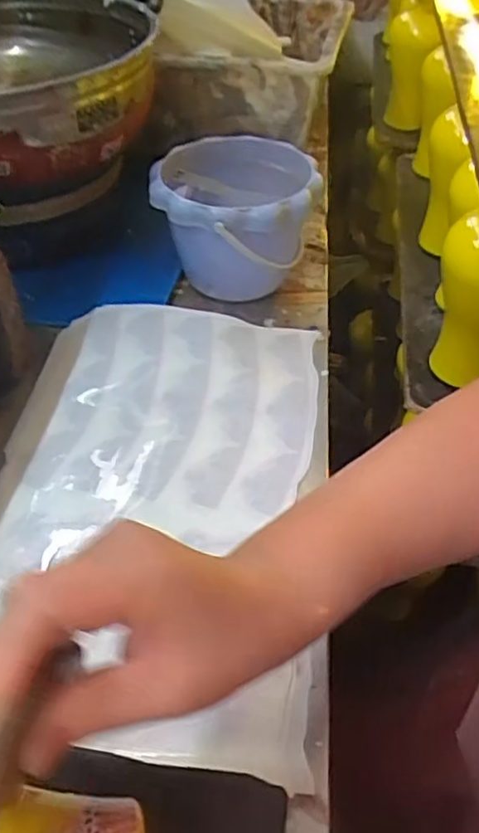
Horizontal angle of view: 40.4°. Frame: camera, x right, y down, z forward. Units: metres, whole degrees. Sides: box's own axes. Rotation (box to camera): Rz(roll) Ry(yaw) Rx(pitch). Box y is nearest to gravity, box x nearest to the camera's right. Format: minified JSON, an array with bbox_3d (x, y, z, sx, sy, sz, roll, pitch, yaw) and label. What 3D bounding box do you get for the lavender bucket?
[{"bbox_3d":[-0.005,-0.201,0.676,0.152,0.117,0.175,7,47,6],"label":"lavender bucket"}]

